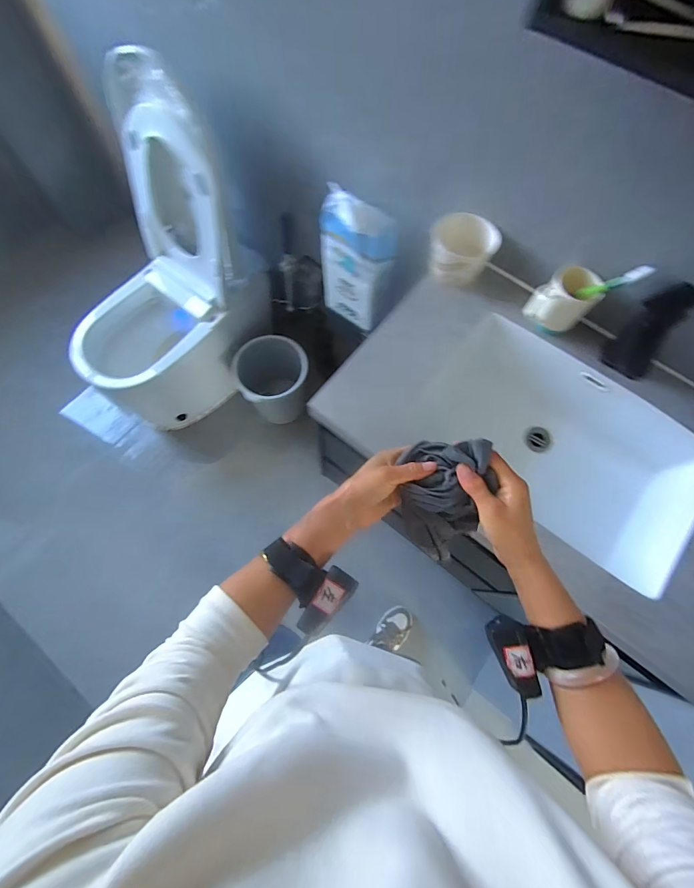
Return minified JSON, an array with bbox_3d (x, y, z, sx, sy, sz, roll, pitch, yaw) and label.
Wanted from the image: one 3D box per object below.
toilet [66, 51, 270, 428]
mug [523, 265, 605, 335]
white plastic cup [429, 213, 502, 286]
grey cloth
[{"bbox_3d":[-0.579,-0.465,1.176,0.391,0.807,0.621,30,72,9],"label":"toilet"},{"bbox_3d":[0.404,-0.267,0.713,0.099,0.088,0.086,40,74,12],"label":"mug"},{"bbox_3d":[0.221,-0.383,0.749,0.132,0.083,0.098,20,71,6],"label":"white plastic cup"},{"bbox_3d":[0.105,0.062,0.422,0.084,0.118,0.111,1,70,-1],"label":"grey cloth"}]

